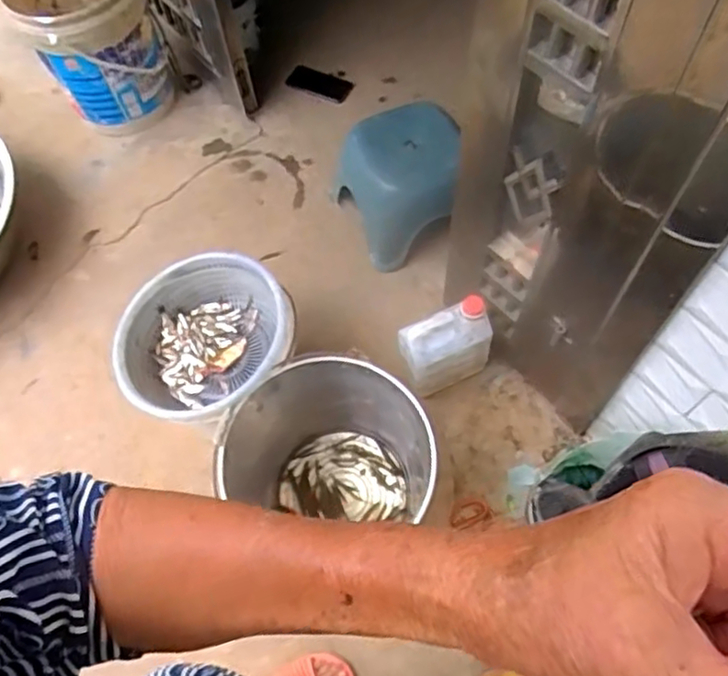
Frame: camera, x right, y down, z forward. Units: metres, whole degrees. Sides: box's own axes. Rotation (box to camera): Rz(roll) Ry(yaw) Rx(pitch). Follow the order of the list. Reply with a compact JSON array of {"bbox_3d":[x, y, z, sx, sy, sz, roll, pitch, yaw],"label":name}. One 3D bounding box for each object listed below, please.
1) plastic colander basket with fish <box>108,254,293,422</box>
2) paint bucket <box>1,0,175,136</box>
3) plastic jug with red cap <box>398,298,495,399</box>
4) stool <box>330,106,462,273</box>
[{"bbox_3d":[-0.268,-0.006,1.148,0.309,0.137,0.277,9,65,7],"label":"plastic colander basket with fish"},{"bbox_3d":[-0.626,-0.688,1.572,0.283,0.418,0.284,-1,63,3],"label":"paint bucket"},{"bbox_3d":[0.155,0.027,1.241,0.170,0.210,0.087,-20,64,-7],"label":"plastic jug with red cap"},{"bbox_3d":[0.081,-0.344,1.434,0.235,0.236,0.258,-22,64,-8],"label":"stool"}]

